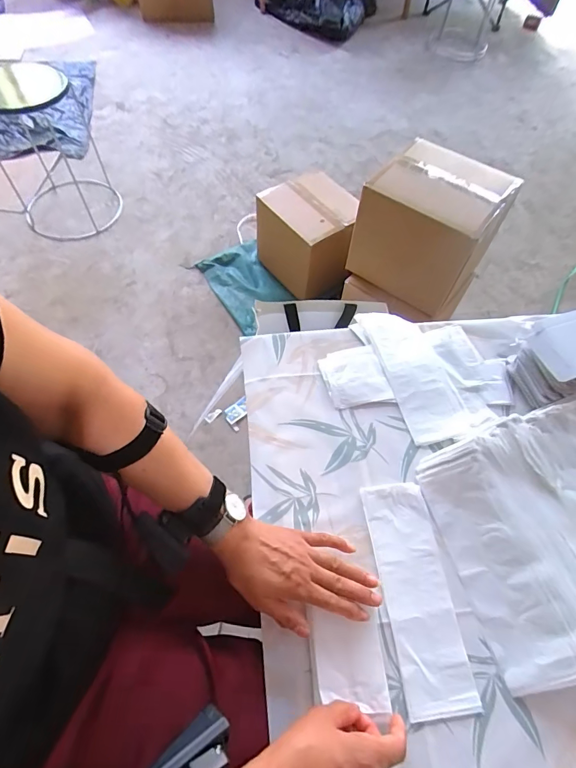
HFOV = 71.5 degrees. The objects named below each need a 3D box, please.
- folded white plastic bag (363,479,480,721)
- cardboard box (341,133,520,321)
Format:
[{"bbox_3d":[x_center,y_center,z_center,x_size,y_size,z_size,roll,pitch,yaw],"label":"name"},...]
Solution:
[{"bbox_3d":[0.156,0.249,0.488,0.084,0.004,0.247,-6,62,-5],"label":"folded white plastic bag"},{"bbox_3d":[0.352,-0.391,1.004,0.287,0.238,0.274,36,65,16],"label":"cardboard box"}]

